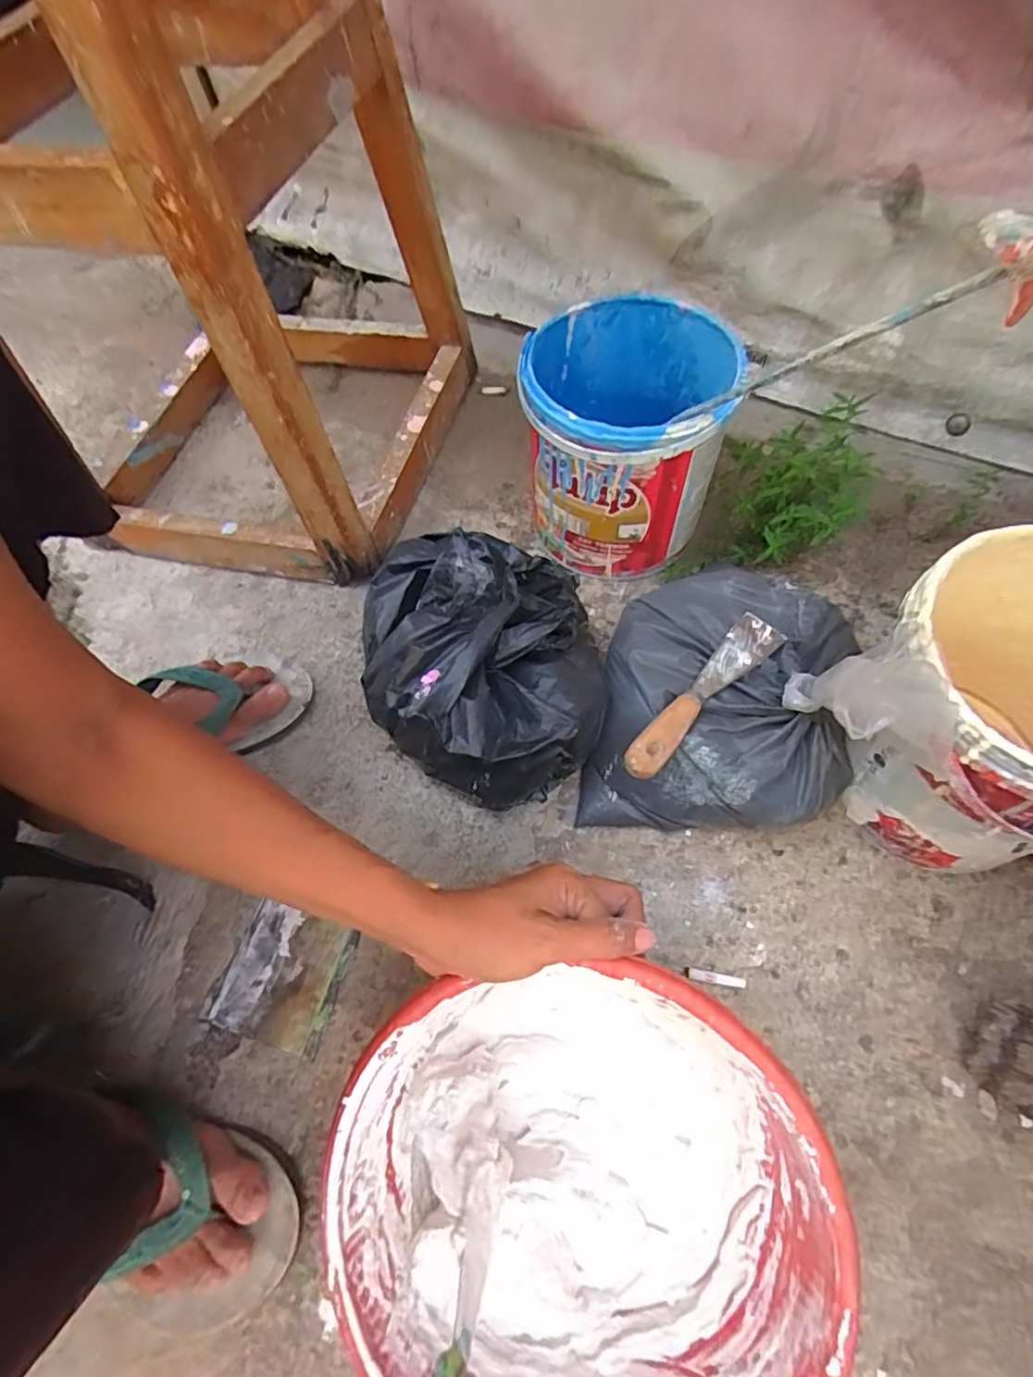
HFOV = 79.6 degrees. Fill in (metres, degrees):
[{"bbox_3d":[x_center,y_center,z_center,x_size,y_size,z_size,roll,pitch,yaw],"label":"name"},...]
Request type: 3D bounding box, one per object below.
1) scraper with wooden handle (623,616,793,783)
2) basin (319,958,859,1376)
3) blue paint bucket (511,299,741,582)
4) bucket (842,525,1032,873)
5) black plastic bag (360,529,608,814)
[{"bbox_3d":[0.142,0.004,0.471,0.033,0.015,0.169,39,71,22],"label":"scraper with wooden handle"},{"bbox_3d":[0.029,0.283,0.348,0.245,0.103,0.245,-11,77,7],"label":"basin"},{"bbox_3d":[0.100,-0.229,0.590,0.174,0.177,0.202,0,62,4],"label":"blue paint bucket"},{"bbox_3d":[0.319,0.030,0.431,0.171,0.198,0.199,39,71,22],"label":"bucket"},{"bbox_3d":[-0.028,-0.020,0.516,0.191,0.136,0.217,-16,62,-4],"label":"black plastic bag"}]

